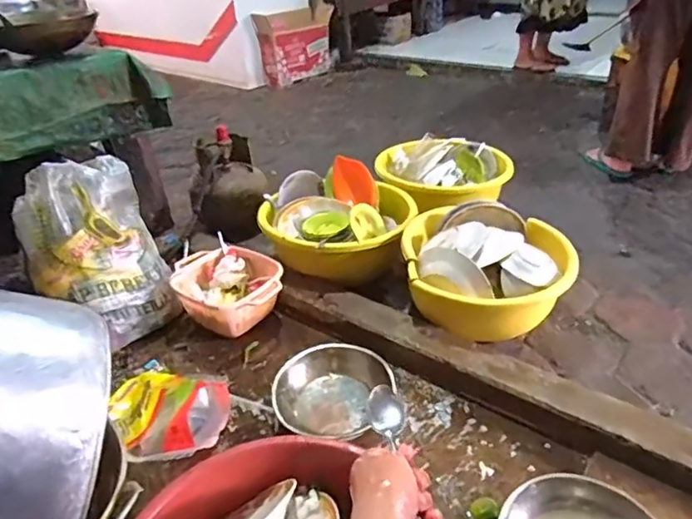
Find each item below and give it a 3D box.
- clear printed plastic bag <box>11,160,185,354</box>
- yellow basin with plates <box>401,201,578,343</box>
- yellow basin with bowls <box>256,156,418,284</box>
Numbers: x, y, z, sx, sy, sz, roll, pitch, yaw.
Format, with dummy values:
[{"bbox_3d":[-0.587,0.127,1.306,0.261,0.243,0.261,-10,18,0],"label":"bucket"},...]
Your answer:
[{"bbox_3d":[-0.557,-0.002,1.226,0.262,0.409,0.169,-23,37,-29],"label":"clear printed plastic bag"},{"bbox_3d":[0.336,0.031,1.302,0.376,0.214,0.311,-2,32,1],"label":"yellow basin with plates"},{"bbox_3d":[-0.017,-0.101,1.470,0.403,0.222,0.315,-8,32,-7],"label":"yellow basin with bowls"}]

